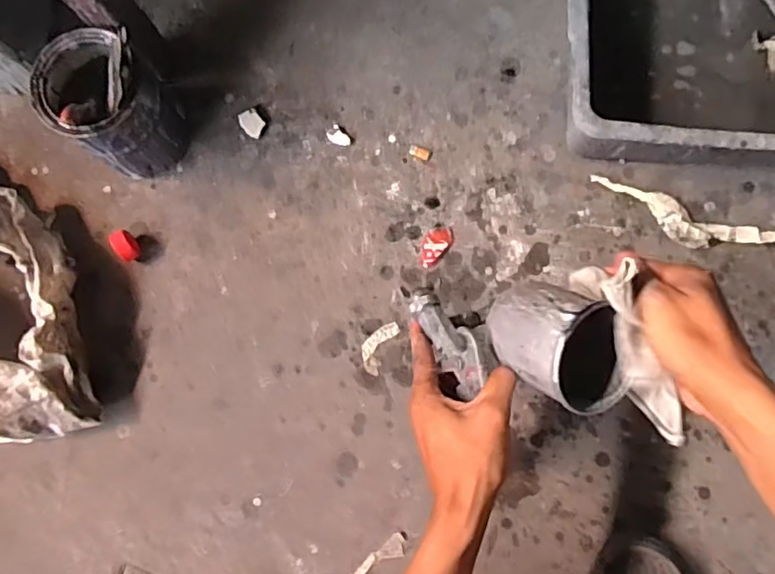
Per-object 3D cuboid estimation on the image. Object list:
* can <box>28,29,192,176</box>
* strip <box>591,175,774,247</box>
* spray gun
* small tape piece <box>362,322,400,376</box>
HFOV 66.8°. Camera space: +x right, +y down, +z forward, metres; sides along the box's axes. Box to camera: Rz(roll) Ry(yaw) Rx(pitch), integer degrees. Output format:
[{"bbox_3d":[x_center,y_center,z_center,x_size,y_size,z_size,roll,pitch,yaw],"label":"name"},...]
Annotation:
[{"bbox_3d":[-0.289,-0.192,0.623,0.109,0.156,0.100,0,82,3],"label":"can"},{"bbox_3d":[0.328,-0.075,0.642,0.207,0.025,0.053,15,83,5],"label":"strip"},{"bbox_3d":[0.089,0.039,0.440,0.161,0.074,0.083,6,81,37],"label":"spray gun"},{"bbox_3d":[-0.011,0.065,0.646,0.027,0.004,0.060,27,85,6],"label":"small tape piece"}]

